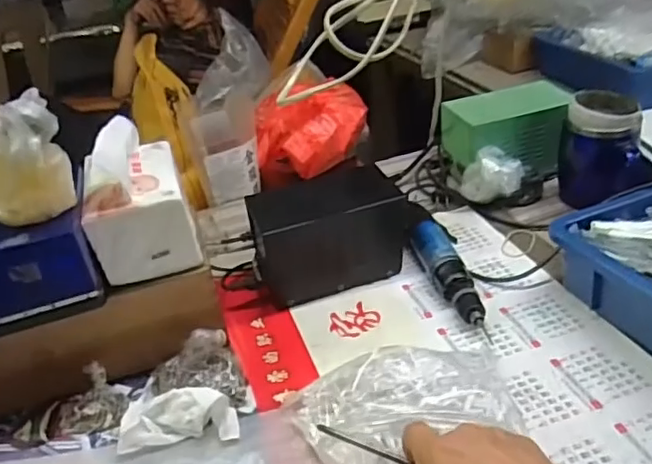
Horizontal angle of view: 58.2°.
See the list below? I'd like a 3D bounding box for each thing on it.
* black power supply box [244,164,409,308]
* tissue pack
[{"bbox_3d":[0.011,-0.003,0.660,0.187,0.115,0.092,-14,33,-9],"label":"black power supply box"},{"bbox_3d":[-0.181,-0.038,0.565,0.091,0.116,0.126,-15,33,-12],"label":"tissue pack"}]

